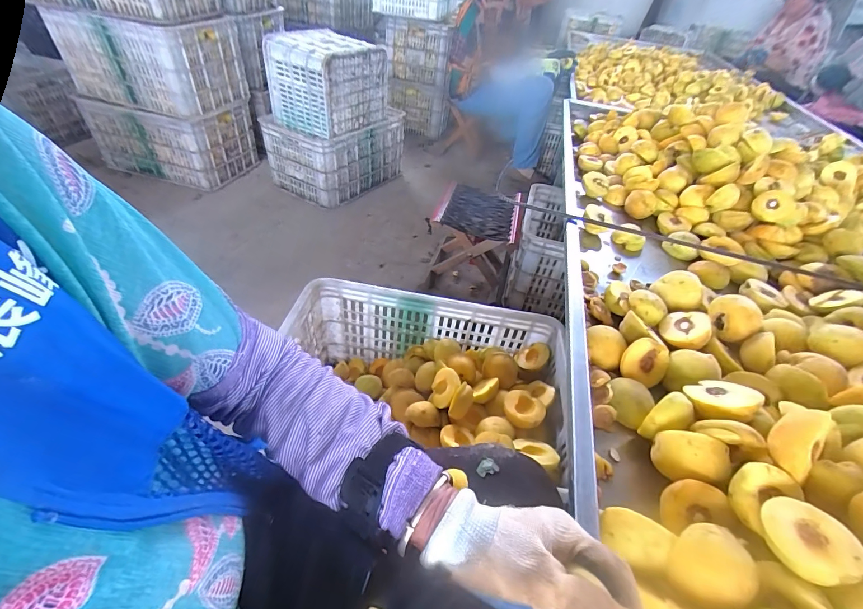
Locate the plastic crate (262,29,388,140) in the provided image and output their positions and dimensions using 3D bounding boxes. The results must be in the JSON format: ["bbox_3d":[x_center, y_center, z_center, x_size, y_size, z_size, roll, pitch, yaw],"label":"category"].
[{"bbox_3d":[-0.373,-0.825,1.387,0.287,0.266,0.355,28,47,21],"label":"plastic crate"}]

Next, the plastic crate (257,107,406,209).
[{"bbox_3d":[-0.387,-0.653,1.595,0.334,0.267,0.503,25,46,18],"label":"plastic crate"}]

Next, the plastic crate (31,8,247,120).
[{"bbox_3d":[-1.010,-0.886,1.351,0.517,0.259,0.332,8,43,0],"label":"plastic crate"}]

